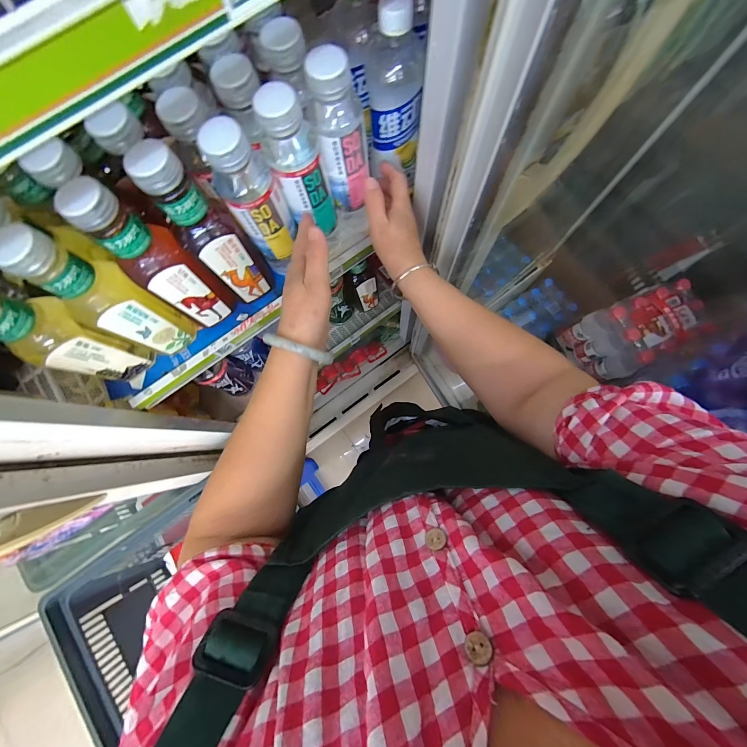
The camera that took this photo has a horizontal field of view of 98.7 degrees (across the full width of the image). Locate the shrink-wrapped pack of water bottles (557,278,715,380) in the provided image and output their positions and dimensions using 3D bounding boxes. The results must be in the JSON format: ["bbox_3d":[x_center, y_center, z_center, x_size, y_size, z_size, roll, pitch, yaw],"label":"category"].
[{"bbox_3d":[0.696,-0.111,0.870,0.225,0.216,0.177,-26,80,-5],"label":"shrink-wrapped pack of water bottles"}]

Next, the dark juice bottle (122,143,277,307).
[{"bbox_3d":[-0.171,-0.148,0.351,0.057,0.192,0.057,-40,81,-8],"label":"dark juice bottle"}]

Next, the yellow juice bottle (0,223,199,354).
[{"bbox_3d":[-0.276,-0.073,0.347,0.052,0.192,0.059,25,79,5],"label":"yellow juice bottle"}]

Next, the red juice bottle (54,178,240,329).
[{"bbox_3d":[-0.227,-0.115,0.351,0.058,0.189,0.061,39,81,7],"label":"red juice bottle"}]

